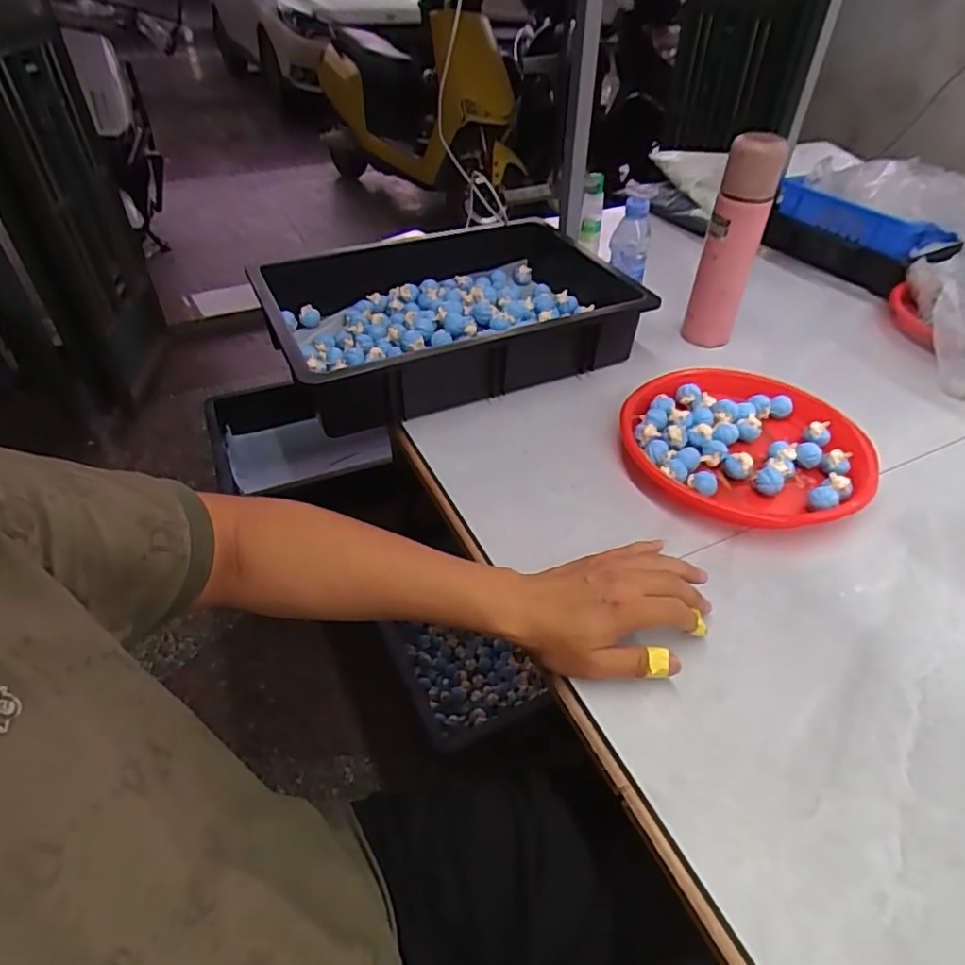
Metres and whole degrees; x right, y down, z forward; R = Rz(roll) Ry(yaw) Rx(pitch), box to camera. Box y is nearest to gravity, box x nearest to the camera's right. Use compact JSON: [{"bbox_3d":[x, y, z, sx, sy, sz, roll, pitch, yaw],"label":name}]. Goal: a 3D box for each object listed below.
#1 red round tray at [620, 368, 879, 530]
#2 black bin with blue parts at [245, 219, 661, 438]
[{"bbox_3d":[0.279,-0.045,0.660,0.234,0.043,0.243,0,42,0],"label":"red round tray"},{"bbox_3d":[-0.031,-0.234,0.822,0.489,0.099,0.337,-18,46,-19],"label":"black bin with blue parts"}]

